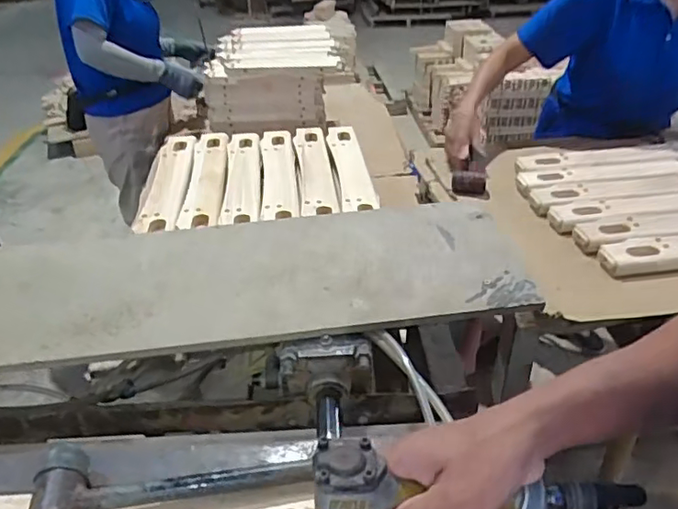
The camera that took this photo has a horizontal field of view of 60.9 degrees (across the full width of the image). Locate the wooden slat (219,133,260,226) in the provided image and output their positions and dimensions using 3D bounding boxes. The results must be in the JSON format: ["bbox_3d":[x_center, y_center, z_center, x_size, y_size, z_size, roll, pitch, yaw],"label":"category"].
[{"bbox_3d":[-0.200,-0.179,1.191,0.073,0.017,0.417,-5,33,-6],"label":"wooden slat"}]

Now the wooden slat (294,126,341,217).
[{"bbox_3d":[-0.051,-0.183,1.211,0.072,0.028,0.410,-5,33,-4],"label":"wooden slat"}]

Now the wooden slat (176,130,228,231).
[{"bbox_3d":[-0.270,-0.169,1.187,0.074,0.012,0.426,-5,33,-5],"label":"wooden slat"}]

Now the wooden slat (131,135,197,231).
[{"bbox_3d":[-0.345,-0.166,1.182,0.081,0.015,0.413,-4,33,-4],"label":"wooden slat"}]

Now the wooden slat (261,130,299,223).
[{"bbox_3d":[-0.123,-0.171,1.180,0.069,0.023,0.384,-5,33,-5],"label":"wooden slat"}]

